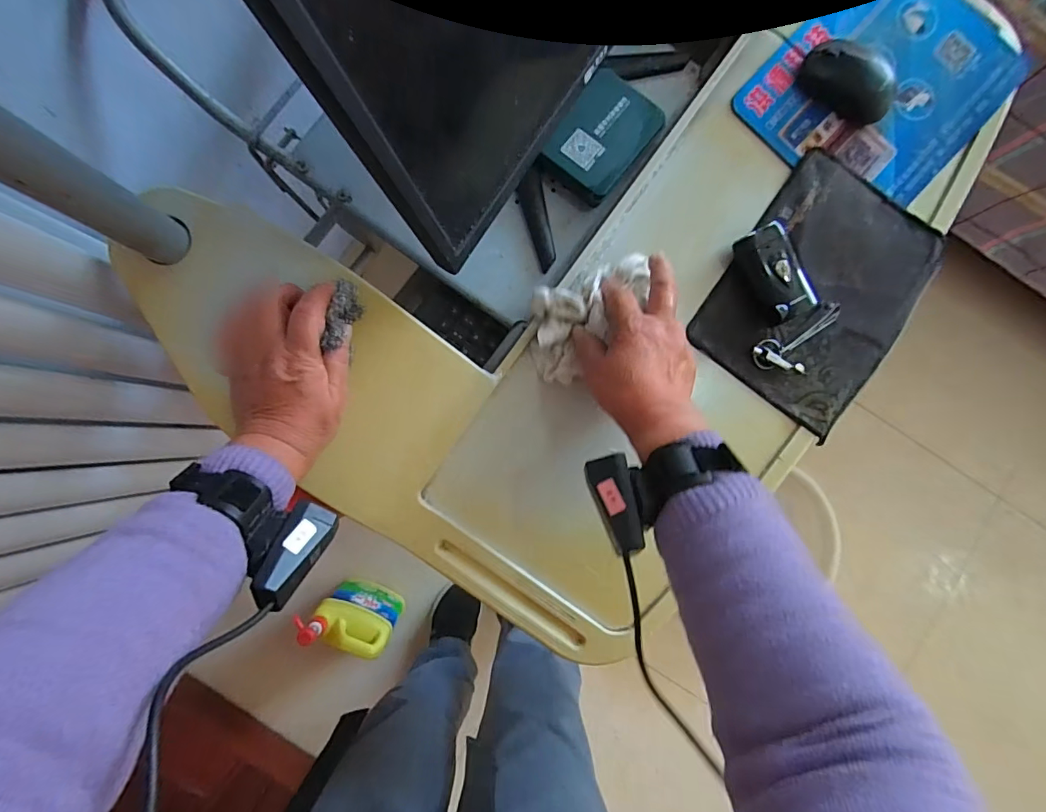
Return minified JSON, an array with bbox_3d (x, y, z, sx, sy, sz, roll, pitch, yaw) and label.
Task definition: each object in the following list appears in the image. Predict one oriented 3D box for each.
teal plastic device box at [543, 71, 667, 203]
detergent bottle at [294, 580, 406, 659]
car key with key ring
[{"bbox_3d":[0.079,-0.270,0.493,0.082,0.031,0.113,37,85,0],"label":"teal plastic device box"},{"bbox_3d":[-0.328,0.415,0.953,0.165,0.216,0.060,17,86,-2],"label":"detergent bottle"},{"bbox_3d":[0.263,-0.107,0.474,0.084,0.028,0.138,-14,87,-4],"label":"car key with key ring"}]

